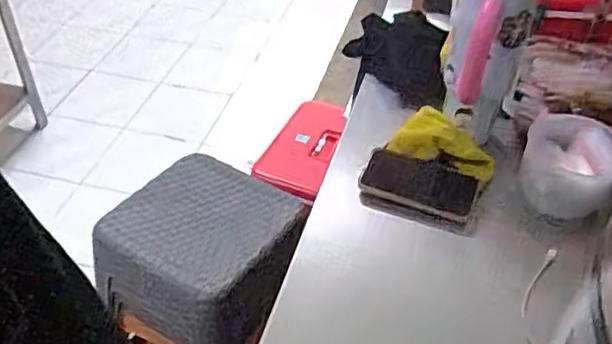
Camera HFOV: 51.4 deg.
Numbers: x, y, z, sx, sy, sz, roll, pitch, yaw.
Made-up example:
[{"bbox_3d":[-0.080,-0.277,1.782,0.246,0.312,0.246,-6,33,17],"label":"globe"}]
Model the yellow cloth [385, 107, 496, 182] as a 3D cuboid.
[{"bbox_3d":[0.190,-0.031,0.877,0.130,0.040,0.081,32,50,30],"label":"yellow cloth"}]

